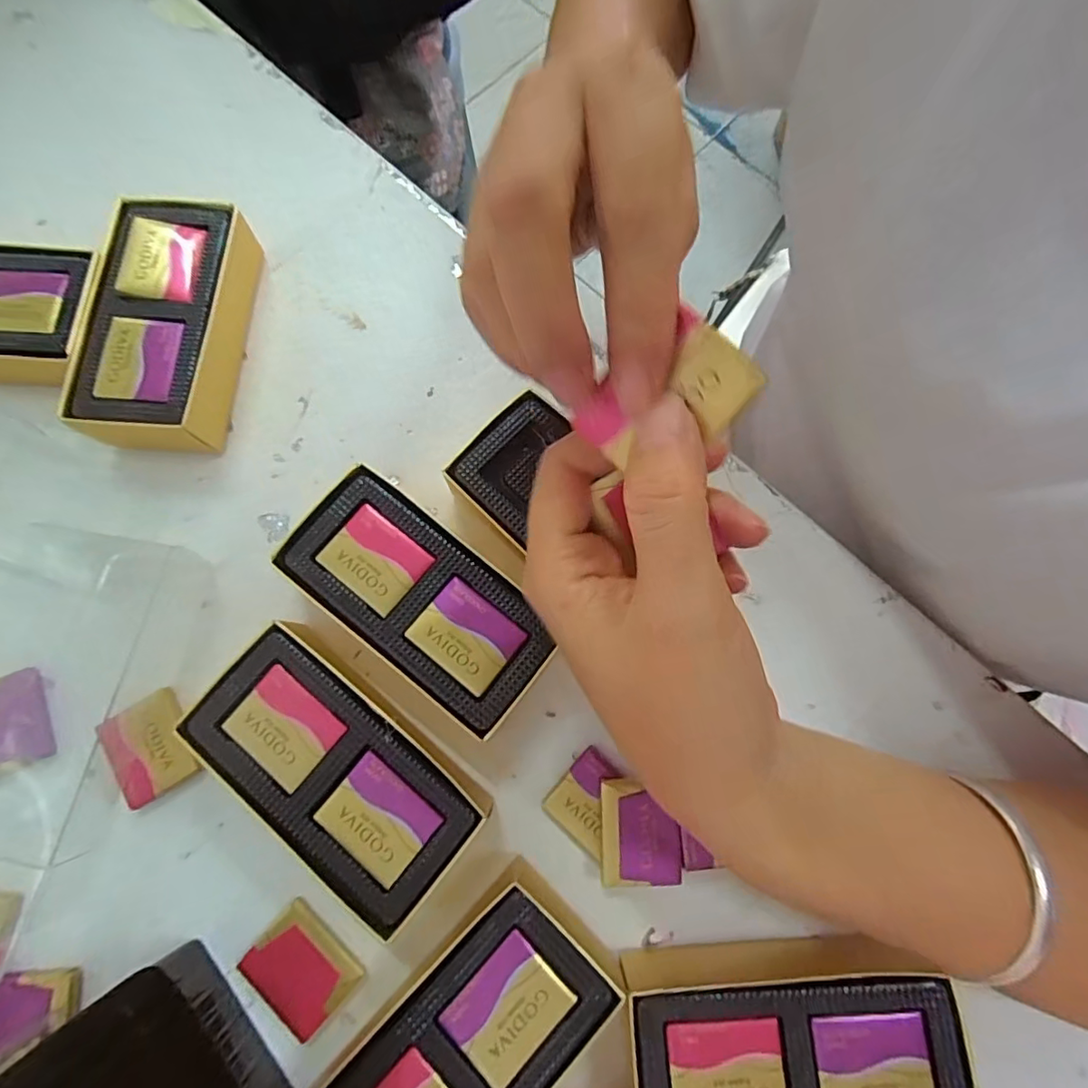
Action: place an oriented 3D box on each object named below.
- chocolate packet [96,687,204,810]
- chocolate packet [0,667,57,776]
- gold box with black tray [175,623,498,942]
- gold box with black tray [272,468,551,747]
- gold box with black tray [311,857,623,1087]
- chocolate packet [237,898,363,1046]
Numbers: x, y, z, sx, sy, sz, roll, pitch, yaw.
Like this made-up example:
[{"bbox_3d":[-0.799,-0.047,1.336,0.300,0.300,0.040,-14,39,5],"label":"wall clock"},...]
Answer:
[{"bbox_3d":[-0.167,0.085,0.233,0.029,0.009,0.040,-27,79,-7],"label":"chocolate packet"},{"bbox_3d":[-0.231,0.077,0.235,0.035,0.004,0.040,-23,78,-6],"label":"chocolate packet"},{"bbox_3d":[-0.081,0.088,0.223,0.112,0.031,0.058,40,80,8],"label":"gold box with black tray"},{"bbox_3d":[-0.051,0.024,0.237,0.113,0.032,0.054,39,79,8],"label":"gold box with black tray"},{"bbox_3d":[-0.030,0.182,0.200,0.116,0.031,0.054,-42,81,-9],"label":"gold box with black tray"},{"bbox_3d":[-0.096,0.168,0.217,0.040,0.006,0.032,41,80,8],"label":"chocolate packet"}]

